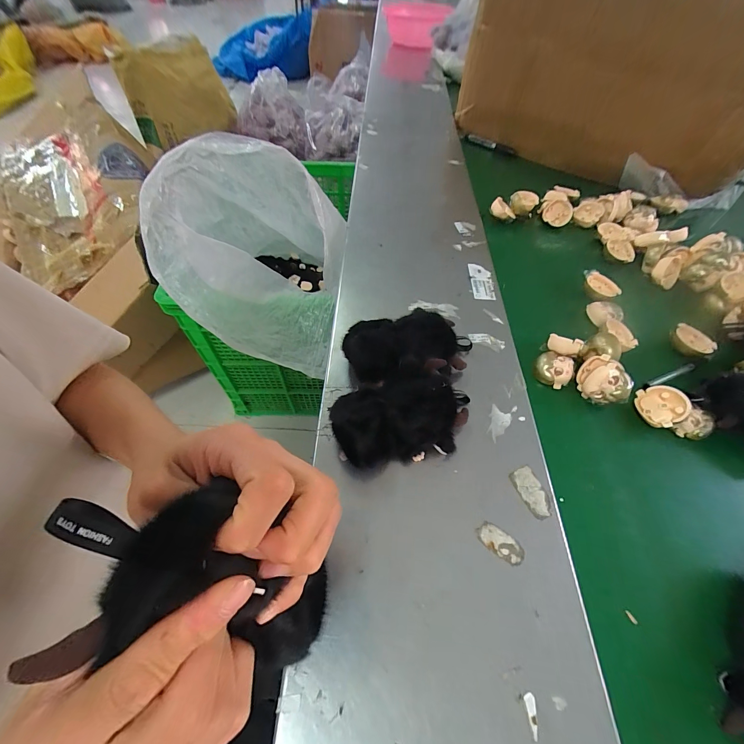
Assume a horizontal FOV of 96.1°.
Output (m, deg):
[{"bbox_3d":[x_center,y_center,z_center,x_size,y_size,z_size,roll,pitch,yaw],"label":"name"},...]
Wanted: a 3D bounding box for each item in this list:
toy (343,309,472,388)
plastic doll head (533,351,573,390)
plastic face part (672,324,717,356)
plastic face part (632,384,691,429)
[{"bbox_3d":[0.047,-0.028,0.394,0.155,0.050,0.096,-17,58,-13],"label":"toy"},{"bbox_3d":[0.236,-0.004,0.438,0.045,0.025,0.038,28,59,16],"label":"plastic doll head"},{"bbox_3d":[0.450,-0.043,0.471,0.044,0.024,0.051,-27,61,-19],"label":"plastic face part"},{"bbox_3d":[0.346,0.041,0.399,0.048,0.018,0.049,-27,50,22],"label":"plastic face part"}]

